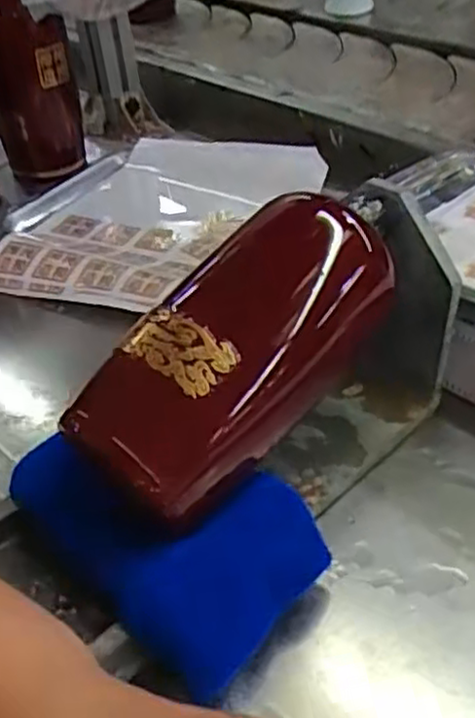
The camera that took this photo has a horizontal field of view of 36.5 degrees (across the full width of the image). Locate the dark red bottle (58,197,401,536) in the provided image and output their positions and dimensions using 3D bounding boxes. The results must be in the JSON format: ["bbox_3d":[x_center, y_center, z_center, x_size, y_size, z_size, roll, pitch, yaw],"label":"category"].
[{"bbox_3d":[0.003,-0.004,0.332,0.171,0.076,0.063,-45,35,-21],"label":"dark red bottle"}]

